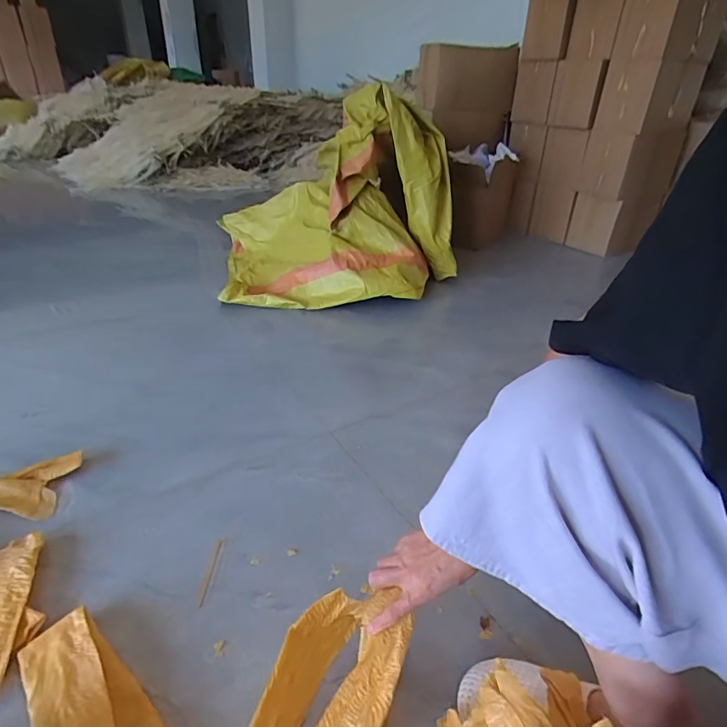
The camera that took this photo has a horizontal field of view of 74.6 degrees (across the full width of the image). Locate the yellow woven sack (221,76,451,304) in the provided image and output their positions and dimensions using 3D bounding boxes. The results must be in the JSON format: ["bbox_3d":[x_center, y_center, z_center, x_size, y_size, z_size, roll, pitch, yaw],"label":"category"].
[{"bbox_3d":[-0.102,-0.530,1.595,0.813,0.558,0.595,2,32,-1],"label":"yellow woven sack"}]

